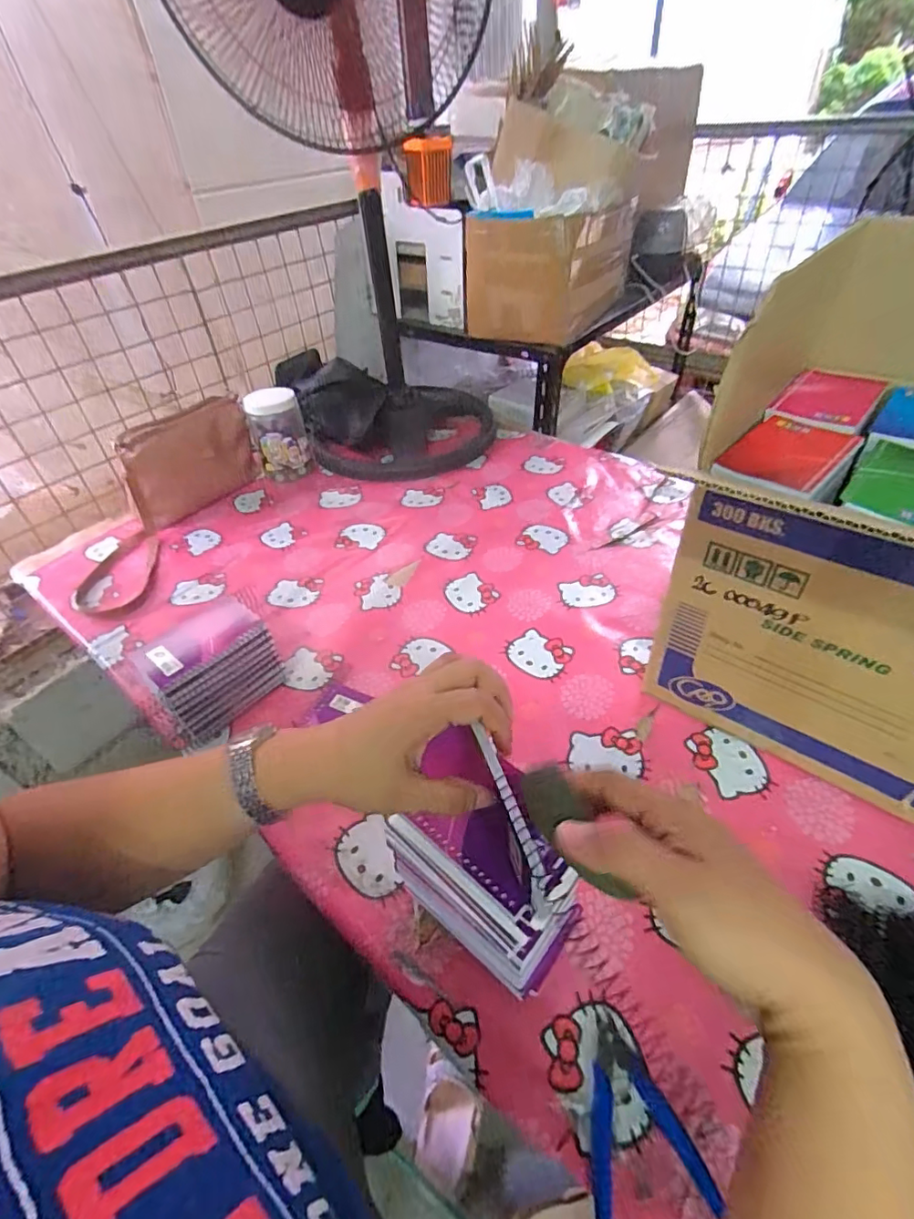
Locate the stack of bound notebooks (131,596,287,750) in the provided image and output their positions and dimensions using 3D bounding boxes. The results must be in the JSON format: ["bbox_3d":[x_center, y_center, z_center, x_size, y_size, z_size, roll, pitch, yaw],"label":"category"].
[{"bbox_3d":[-0.293,0.075,0.654,0.093,0.104,0.140,26,51,29],"label":"stack of bound notebooks"}]

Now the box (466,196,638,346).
[{"bbox_3d":[0.200,-0.716,1.132,0.228,0.202,0.353,25,51,29],"label":"box"}]

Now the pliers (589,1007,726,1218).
[{"bbox_3d":[0.124,0.360,0.387,0.080,0.008,0.112,-9,43,-4],"label":"pliers"}]

